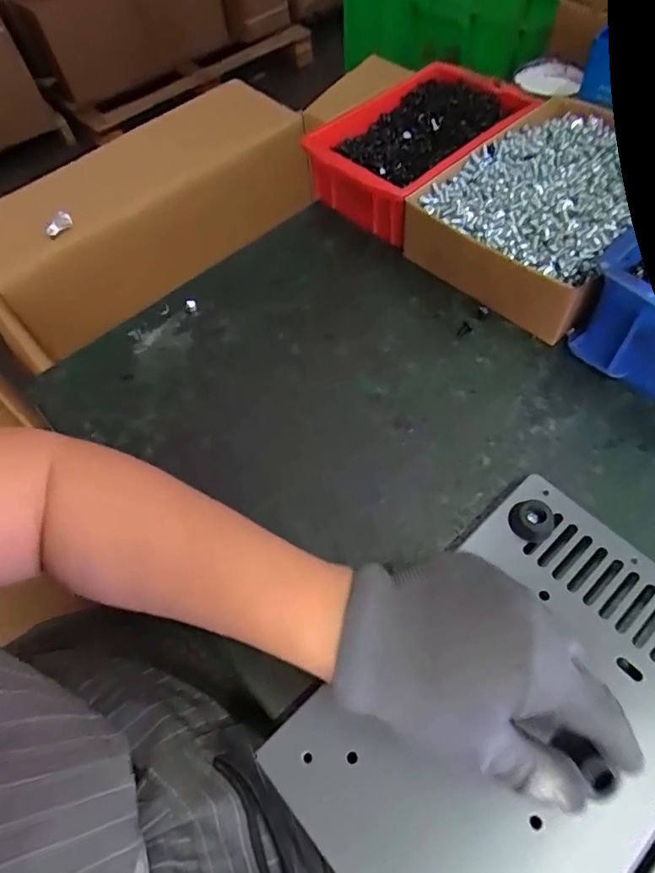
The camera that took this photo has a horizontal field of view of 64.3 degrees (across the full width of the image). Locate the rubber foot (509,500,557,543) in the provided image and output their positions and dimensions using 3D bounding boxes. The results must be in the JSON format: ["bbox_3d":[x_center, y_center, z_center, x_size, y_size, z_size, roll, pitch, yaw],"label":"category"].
[{"bbox_3d":[0.122,0.050,0.309,0.025,0.015,0.020,33,65,23],"label":"rubber foot"}]

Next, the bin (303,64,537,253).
[{"bbox_3d":[0.086,-0.279,0.508,0.193,0.065,0.140,-41,63,-20],"label":"bin"}]

